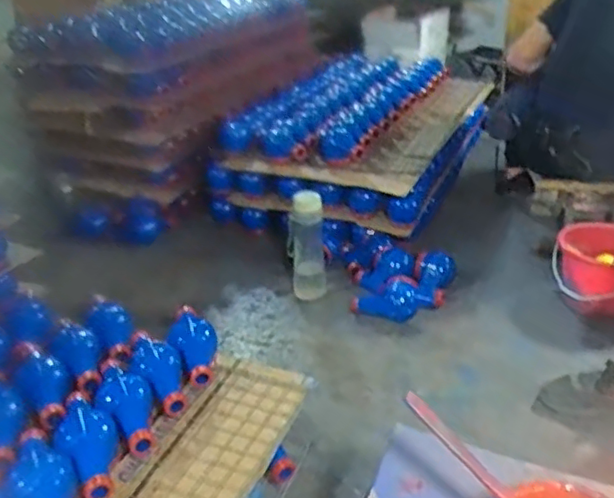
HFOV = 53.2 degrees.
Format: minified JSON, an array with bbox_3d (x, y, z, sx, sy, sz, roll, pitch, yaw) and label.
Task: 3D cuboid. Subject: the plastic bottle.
[{"bbox_3d":[0.001,-0.006,1.548,0.086,0.305,0.071,-2,28,1],"label":"plastic bottle"}]

